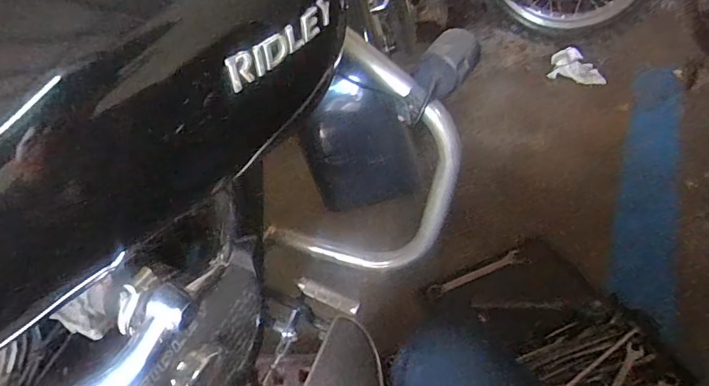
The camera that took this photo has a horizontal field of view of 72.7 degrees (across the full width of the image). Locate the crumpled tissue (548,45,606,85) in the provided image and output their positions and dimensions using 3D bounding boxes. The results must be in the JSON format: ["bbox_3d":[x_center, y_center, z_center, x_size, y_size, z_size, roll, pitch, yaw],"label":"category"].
[{"bbox_3d":[0.721,-0.397,1.556,0.133,0.071,0.193,-32,52,-27],"label":"crumpled tissue"}]

